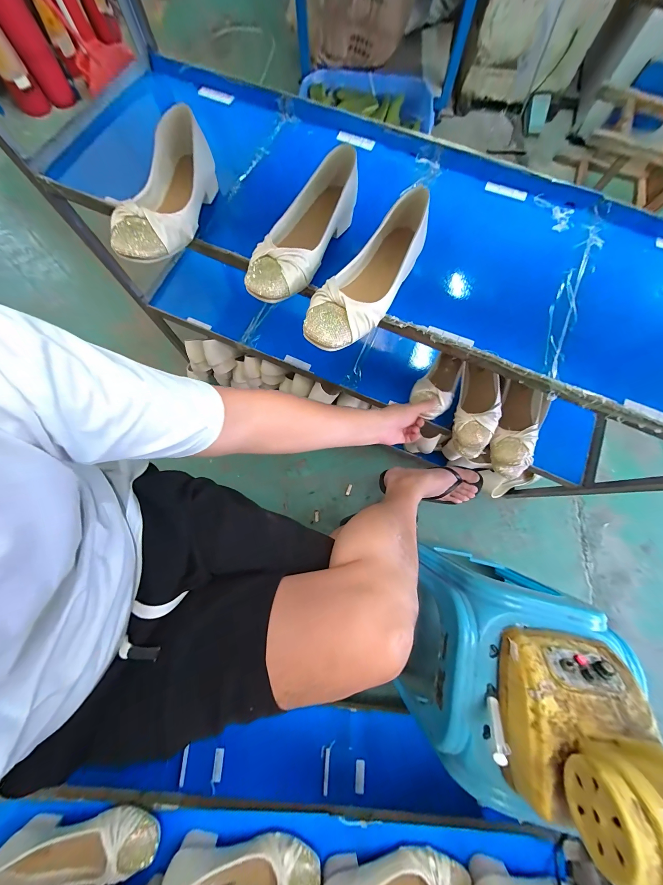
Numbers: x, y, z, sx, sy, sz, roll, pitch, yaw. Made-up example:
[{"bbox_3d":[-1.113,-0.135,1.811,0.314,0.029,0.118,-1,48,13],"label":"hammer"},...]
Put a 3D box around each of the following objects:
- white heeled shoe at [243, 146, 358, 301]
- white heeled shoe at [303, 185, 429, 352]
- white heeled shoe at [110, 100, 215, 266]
[{"bbox_3d":[-0.040,-0.295,0.402,0.082,0.069,0.242,24,78,6],"label":"white heeled shoe"},{"bbox_3d":[0.053,-0.216,0.381,0.081,0.064,0.243,36,79,9],"label":"white heeled shoe"},{"bbox_3d":[-0.228,-0.340,0.399,0.090,0.079,0.213,6,76,2],"label":"white heeled shoe"}]

